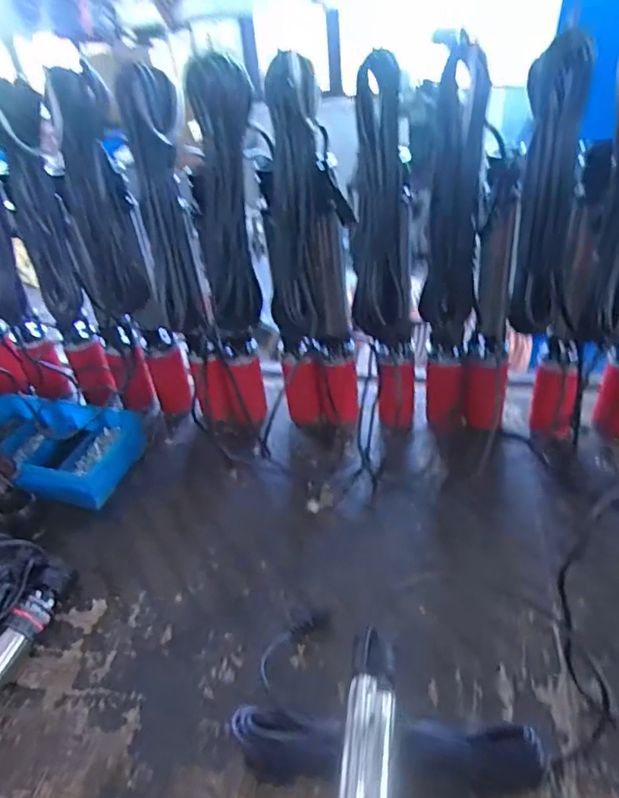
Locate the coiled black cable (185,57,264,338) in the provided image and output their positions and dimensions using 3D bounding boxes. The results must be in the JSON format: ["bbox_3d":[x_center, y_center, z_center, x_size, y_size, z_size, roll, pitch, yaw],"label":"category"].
[{"bbox_3d":[-0.106,-0.264,0.753,0.101,0.325,0.090,-9,35,-3],"label":"coiled black cable"}]

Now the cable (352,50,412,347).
[{"bbox_3d":[0.091,-0.235,0.710,0.070,0.327,0.068,-1,36,9],"label":"cable"}]

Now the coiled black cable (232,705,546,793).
[{"bbox_3d":[0.083,0.401,0.632,0.336,0.069,0.058,0,36,10],"label":"coiled black cable"}]

